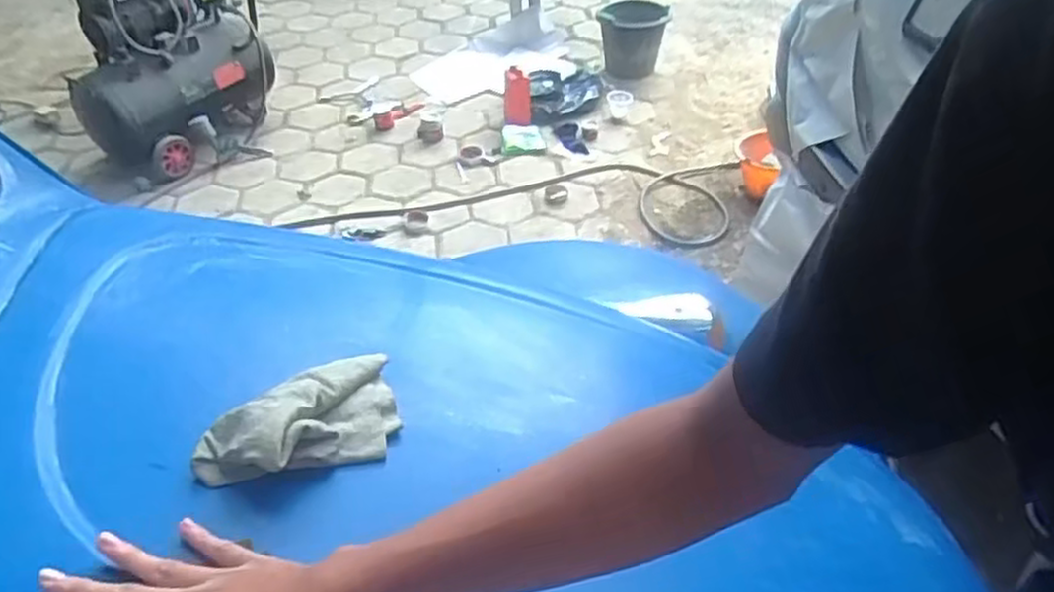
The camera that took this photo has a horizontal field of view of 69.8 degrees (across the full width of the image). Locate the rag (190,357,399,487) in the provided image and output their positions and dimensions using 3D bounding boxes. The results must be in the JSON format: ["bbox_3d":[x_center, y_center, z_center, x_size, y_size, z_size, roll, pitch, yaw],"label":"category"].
[{"bbox_3d":[-0.172,0.094,0.574,0.153,0.056,0.085,-24,47,-22],"label":"rag"}]

